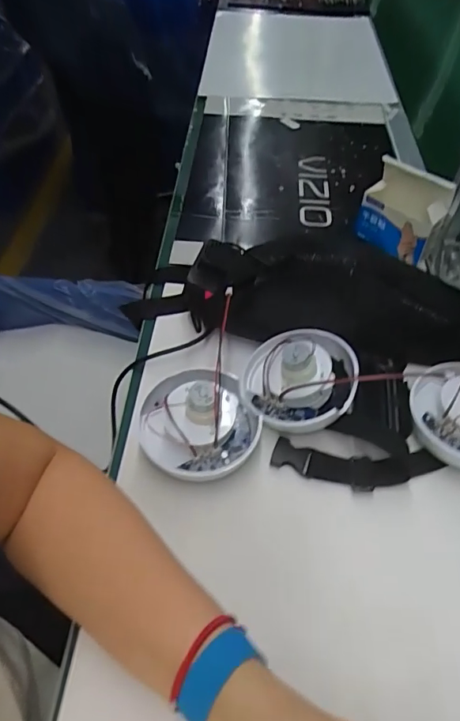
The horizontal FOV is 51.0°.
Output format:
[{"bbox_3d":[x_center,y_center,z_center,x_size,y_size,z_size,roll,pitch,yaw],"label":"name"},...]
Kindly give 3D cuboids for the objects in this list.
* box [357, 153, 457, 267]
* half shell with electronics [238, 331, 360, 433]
[{"bbox_3d":[0.208,-0.182,0.591,0.096,0.096,0.030,34,57,23],"label":"box"},{"bbox_3d":[0.066,0.010,0.454,0.104,0.057,0.103,1,51,-1],"label":"half shell with electronics"}]

